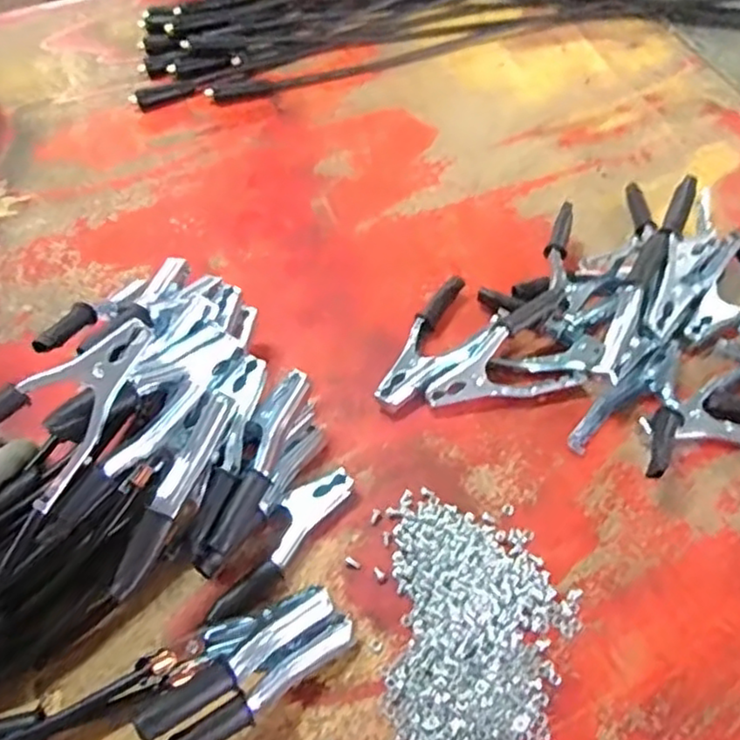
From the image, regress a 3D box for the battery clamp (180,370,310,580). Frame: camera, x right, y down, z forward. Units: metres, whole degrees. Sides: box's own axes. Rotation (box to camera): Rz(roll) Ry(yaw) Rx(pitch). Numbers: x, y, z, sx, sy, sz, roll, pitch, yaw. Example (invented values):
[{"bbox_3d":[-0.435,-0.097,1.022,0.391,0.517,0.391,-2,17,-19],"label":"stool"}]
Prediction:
[{"bbox_3d":[-0.088,0.070,0.507,0.035,0.033,0.154,15,58,12],"label":"battery clamp"}]

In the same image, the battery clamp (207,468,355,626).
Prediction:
[{"bbox_3d":[-0.068,0.132,0.520,0.036,0.020,0.142,31,62,22],"label":"battery clamp"}]

